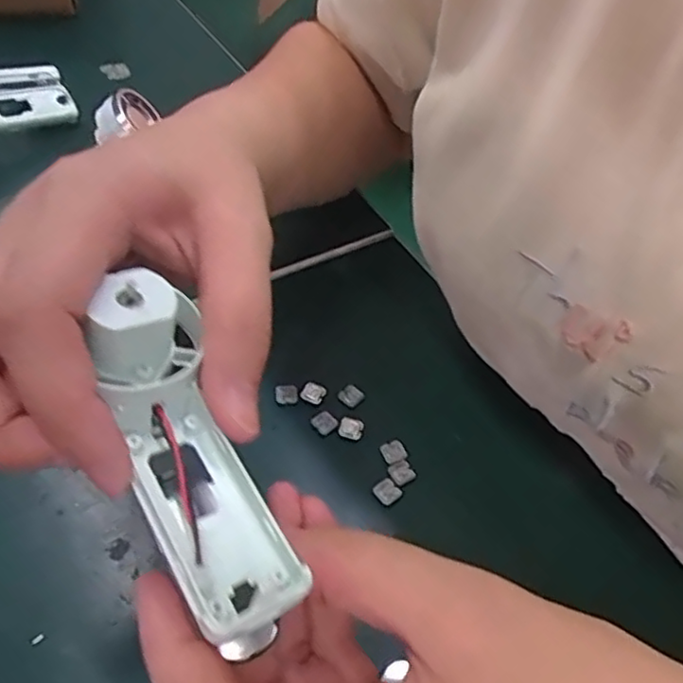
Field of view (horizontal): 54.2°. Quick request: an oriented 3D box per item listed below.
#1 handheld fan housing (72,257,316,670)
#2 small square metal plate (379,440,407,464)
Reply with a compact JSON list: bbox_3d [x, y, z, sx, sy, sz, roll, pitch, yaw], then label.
[{"bbox_3d":[-0.036,0.025,0.155,0.026,0.023,0.086,-21,74,-19],"label":"handheld fan housing"},{"bbox_3d":[0.024,0.050,0.303,0.010,0.004,0.010,-18,55,-17],"label":"small square metal plate"}]

